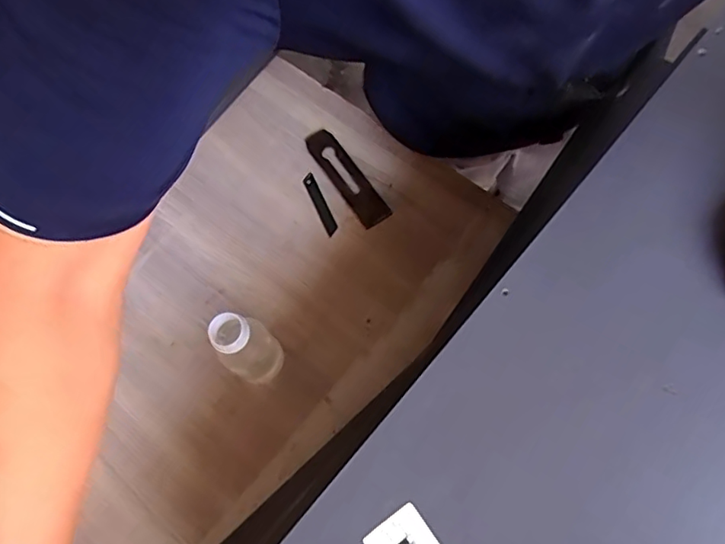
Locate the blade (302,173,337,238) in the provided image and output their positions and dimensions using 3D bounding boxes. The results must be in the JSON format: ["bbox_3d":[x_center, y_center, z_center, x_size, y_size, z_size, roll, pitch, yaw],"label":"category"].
[{"bbox_3d":[-0.058,-0.092,0.759,0.016,0.004,0.098,-26,70,-2],"label":"blade"}]

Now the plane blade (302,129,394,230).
[{"bbox_3d":[-0.023,-0.133,0.766,0.043,0.011,0.167,-33,72,-7],"label":"plane blade"}]

